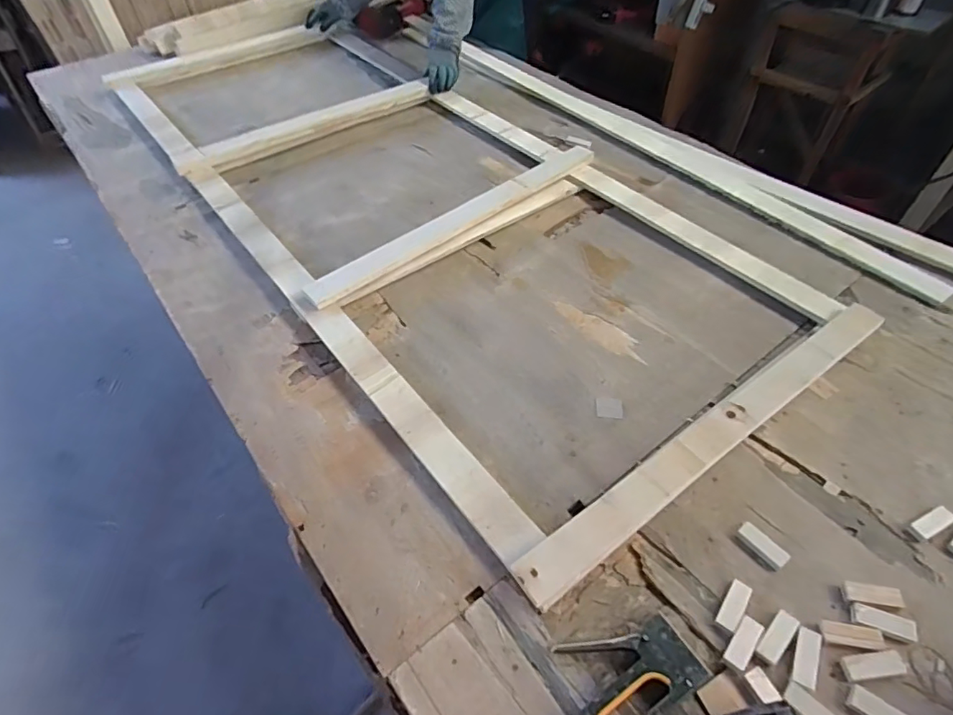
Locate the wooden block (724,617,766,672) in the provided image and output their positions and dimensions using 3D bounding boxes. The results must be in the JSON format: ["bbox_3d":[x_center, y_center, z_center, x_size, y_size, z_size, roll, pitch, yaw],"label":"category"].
[{"bbox_3d":[0.315,0.333,0.624,0.026,0.011,0.062,34,58,26],"label":"wooden block"}]

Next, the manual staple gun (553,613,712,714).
[{"bbox_3d":[0.156,0.360,0.599,0.182,0.034,0.116,-26,54,-20],"label":"manual staple gun"}]

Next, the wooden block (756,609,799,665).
[{"bbox_3d":[0.354,0.330,0.627,0.023,0.016,0.064,35,75,25],"label":"wooden block"}]

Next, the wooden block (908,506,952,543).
[{"bbox_3d":[0.611,0.223,0.715,0.064,0.020,0.025,-22,54,-15],"label":"wooden block"}]

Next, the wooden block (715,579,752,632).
[{"bbox_3d":[0.318,0.306,0.654,0.025,0.013,0.061,29,56,23],"label":"wooden block"}]

